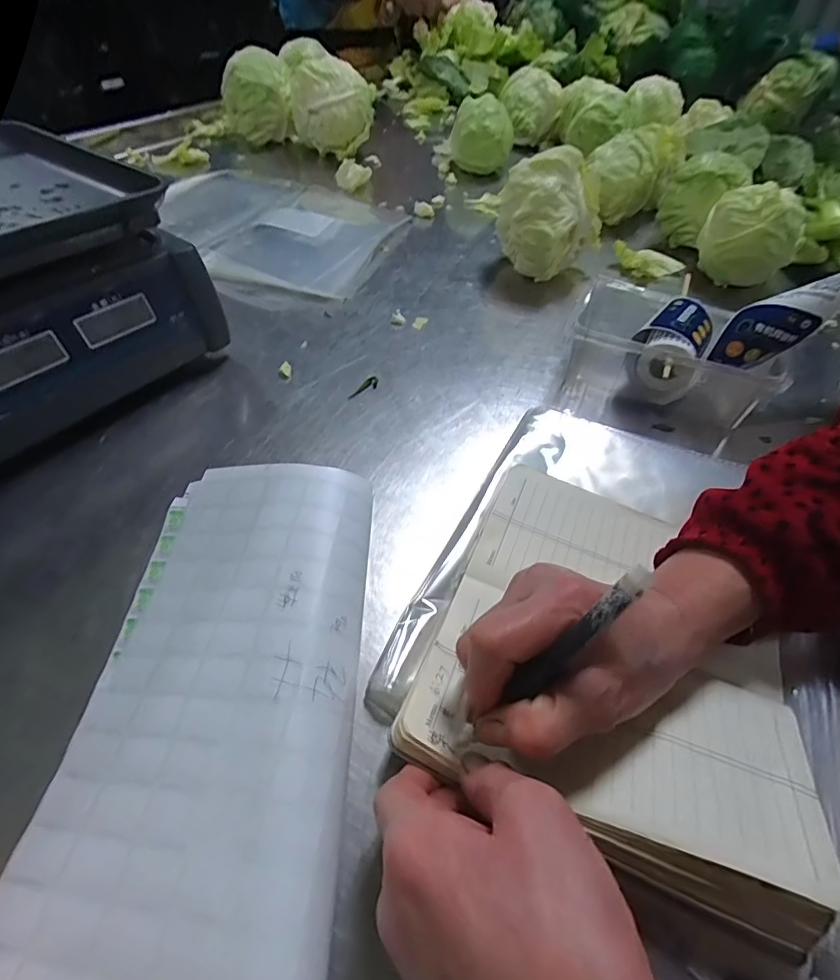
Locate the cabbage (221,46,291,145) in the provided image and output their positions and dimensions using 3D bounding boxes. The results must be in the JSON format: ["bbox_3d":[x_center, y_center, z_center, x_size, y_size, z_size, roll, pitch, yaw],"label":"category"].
[{"bbox_3d":[-0.265,-0.647,0.802,0.115,0.128,0.117,-14,51,-14],"label":"cabbage"}]

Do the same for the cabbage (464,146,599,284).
[{"bbox_3d":[0.146,-0.318,0.562,0.114,0.124,0.094,-34,58,-28],"label":"cabbage"}]

